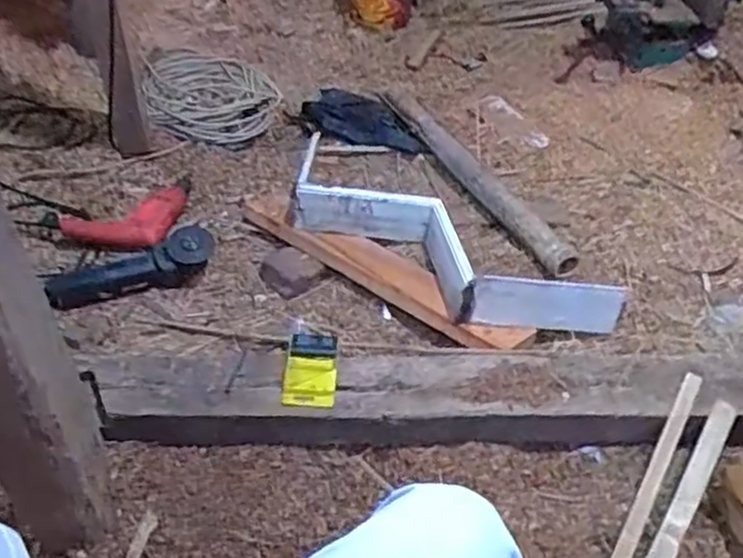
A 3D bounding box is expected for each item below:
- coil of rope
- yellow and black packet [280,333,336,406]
[{"bbox_3d":[-0.408,-0.490,1.818,0.320,0.043,0.533,-14,44,-15],"label":"coil of rope"},{"bbox_3d":[-0.088,0.129,1.049,0.073,0.013,0.134,0,42,0],"label":"yellow and black packet"}]

